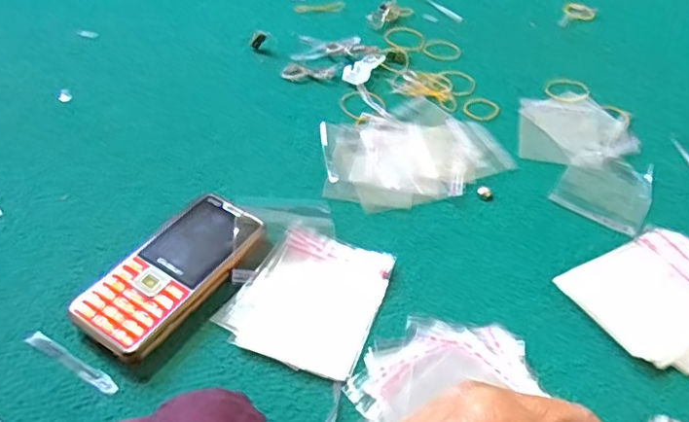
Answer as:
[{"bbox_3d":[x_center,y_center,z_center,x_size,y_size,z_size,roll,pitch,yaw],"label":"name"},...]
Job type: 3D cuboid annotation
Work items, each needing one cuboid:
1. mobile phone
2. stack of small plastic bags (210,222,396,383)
[{"bbox_3d":[-0.109,0.041,0.371,0.060,0.019,0.124,25,51,19],"label":"mobile phone"},{"bbox_3d":[-0.023,0.054,0.369,0.087,0.010,0.095,17,49,12],"label":"stack of small plastic bags"}]

